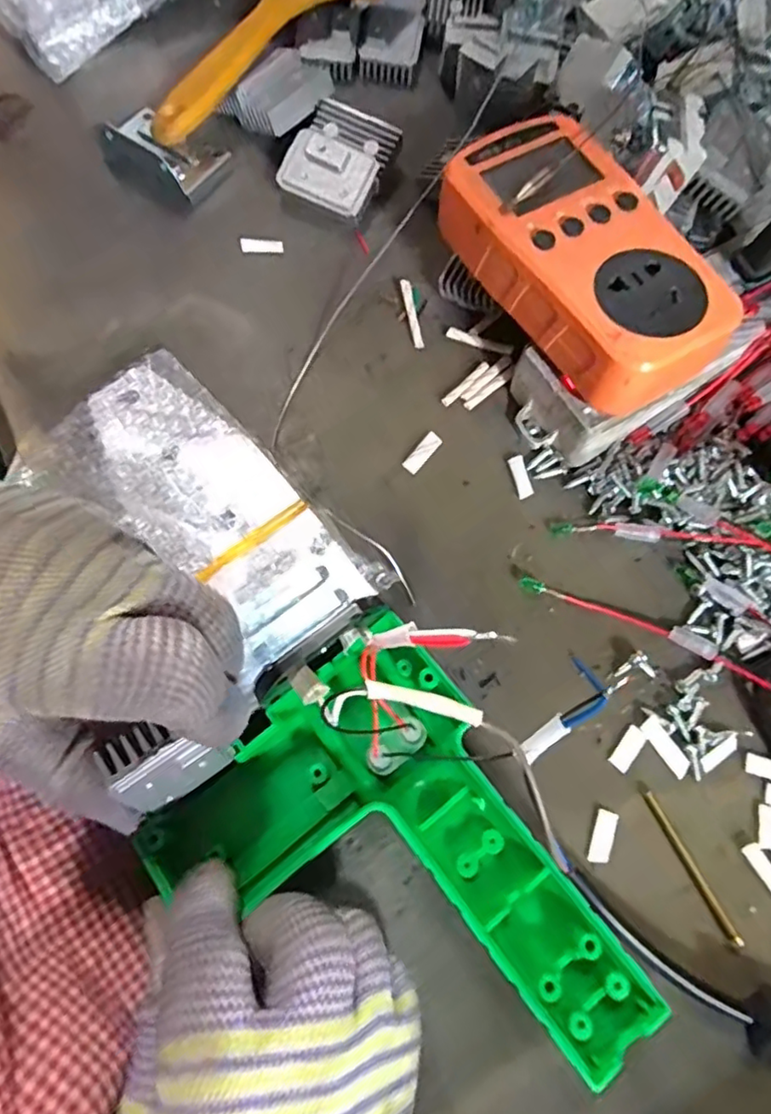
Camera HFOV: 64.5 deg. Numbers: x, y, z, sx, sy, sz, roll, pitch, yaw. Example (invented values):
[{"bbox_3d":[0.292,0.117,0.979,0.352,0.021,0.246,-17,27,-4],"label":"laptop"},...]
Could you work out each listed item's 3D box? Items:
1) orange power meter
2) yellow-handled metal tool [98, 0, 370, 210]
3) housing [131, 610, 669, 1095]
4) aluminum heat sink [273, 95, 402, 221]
[{"bbox_3d":[0.078,-0.122,0.249,0.068,0.026,0.126,-29,75,-7],"label":"orange power meter"},{"bbox_3d":[-0.084,-0.264,0.326,0.071,0.026,0.171,34,77,11],"label":"yellow-handled metal tool"},{"bbox_3d":[0.005,0.111,0.210,0.113,0.030,0.149,-40,77,-10],"label":"housing"},{"bbox_3d":[-0.024,-0.204,0.316,0.046,0.017,0.057,26,76,9],"label":"aluminum heat sink"}]

